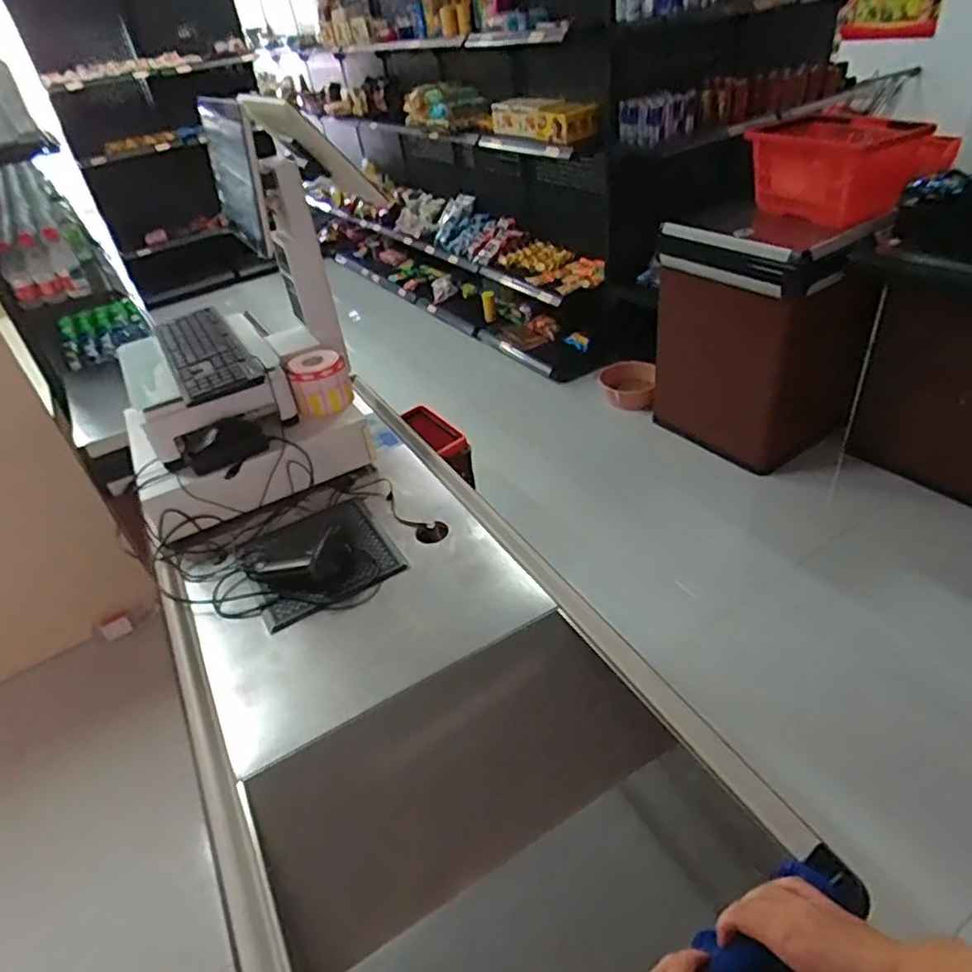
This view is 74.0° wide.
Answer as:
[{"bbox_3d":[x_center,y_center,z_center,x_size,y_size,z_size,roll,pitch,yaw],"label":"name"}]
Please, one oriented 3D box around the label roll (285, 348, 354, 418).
[{"bbox_3d":[-0.332,-0.209,1.282,0.112,0.093,0.114,-19,38,-15],"label":"label roll"}]

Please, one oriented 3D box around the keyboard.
[{"bbox_3d":[-0.530,-0.257,1.222,0.141,0.034,0.382,-24,40,-20],"label":"keyboard"}]

